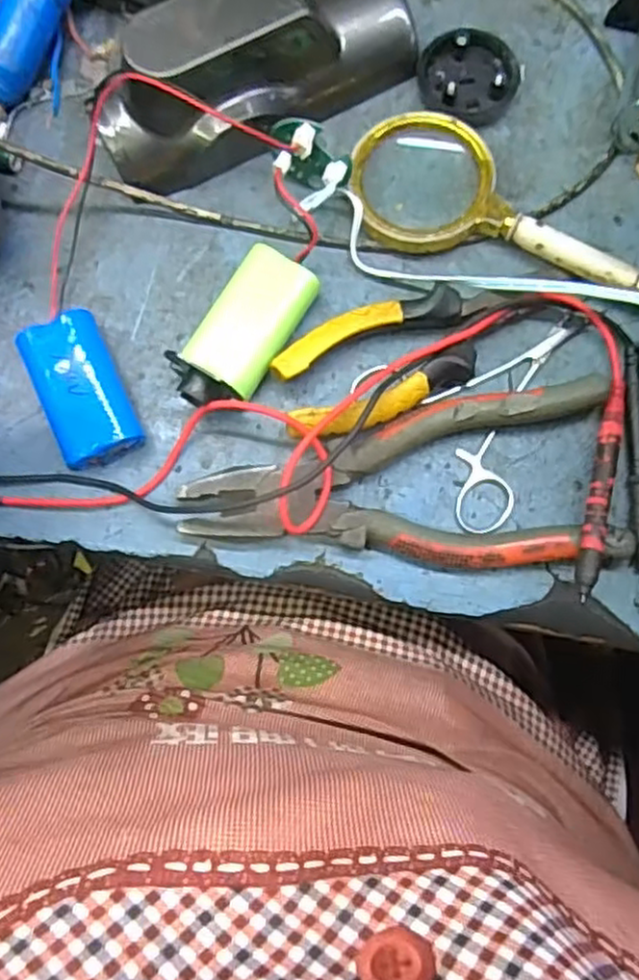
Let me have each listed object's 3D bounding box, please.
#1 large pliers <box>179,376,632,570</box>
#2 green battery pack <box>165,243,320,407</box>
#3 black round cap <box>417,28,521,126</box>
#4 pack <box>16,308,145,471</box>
[{"bbox_3d":[0.035,-0.003,0.316,0.185,0.029,0.076,-3,77,-1],"label":"large pliers"},{"bbox_3d":[-0.034,-0.070,0.330,0.035,0.025,0.077,32,78,7],"label":"green battery pack"},{"bbox_3d":[0.073,-0.202,0.353,0.048,0.013,0.038,19,77,4],"label":"black round cap"},{"bbox_3d":[-0.108,-0.046,0.329,0.036,0.022,0.067,-24,78,-6],"label":"pack"}]

